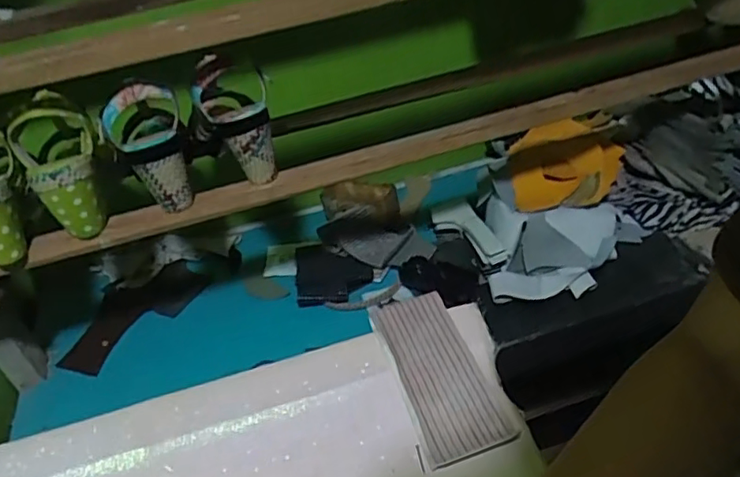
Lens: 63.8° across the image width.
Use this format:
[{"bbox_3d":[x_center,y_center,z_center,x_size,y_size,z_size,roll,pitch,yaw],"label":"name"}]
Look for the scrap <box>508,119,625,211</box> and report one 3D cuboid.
[{"bbox_3d":[0.300,-0.120,0.911,0.161,0.031,0.164,-1,54,8],"label":"scrap"}]

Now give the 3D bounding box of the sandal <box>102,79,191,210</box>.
[{"bbox_3d":[-0.244,-0.104,0.665,0.083,0.136,0.081,-21,39,-15],"label":"sandal"}]

